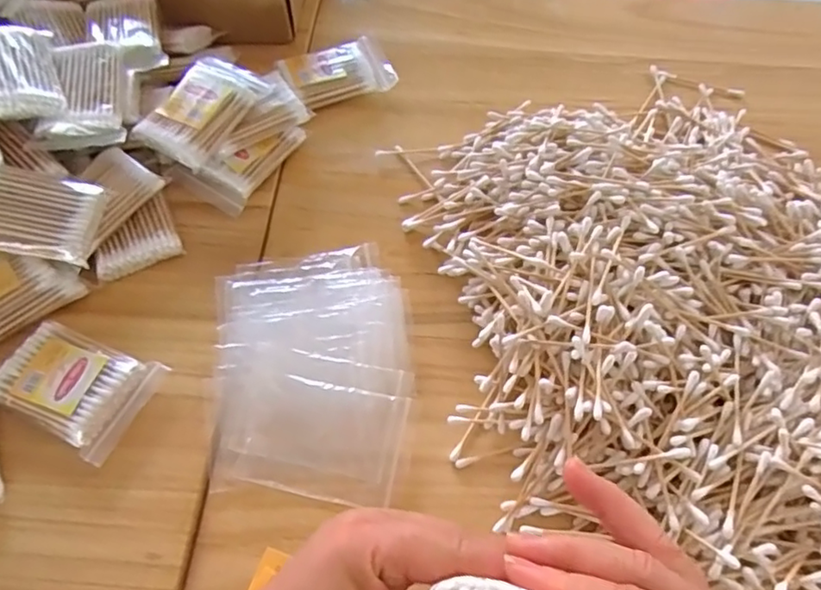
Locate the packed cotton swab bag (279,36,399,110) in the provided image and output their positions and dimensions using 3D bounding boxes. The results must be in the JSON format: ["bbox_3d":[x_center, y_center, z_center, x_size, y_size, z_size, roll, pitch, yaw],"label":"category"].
[{"bbox_3d":[-0.061,-0.189,0.501,0.087,0.021,0.056,-23,63,-12],"label":"packed cotton swab bag"}]

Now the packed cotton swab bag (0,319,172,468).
[{"bbox_3d":[-0.204,0.055,0.361,0.086,0.020,0.062,24,64,13],"label":"packed cotton swab bag"}]

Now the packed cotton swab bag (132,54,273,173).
[{"bbox_3d":[-0.152,-0.140,0.430,0.056,0.011,0.093,25,63,13],"label":"packed cotton swab bag"}]

